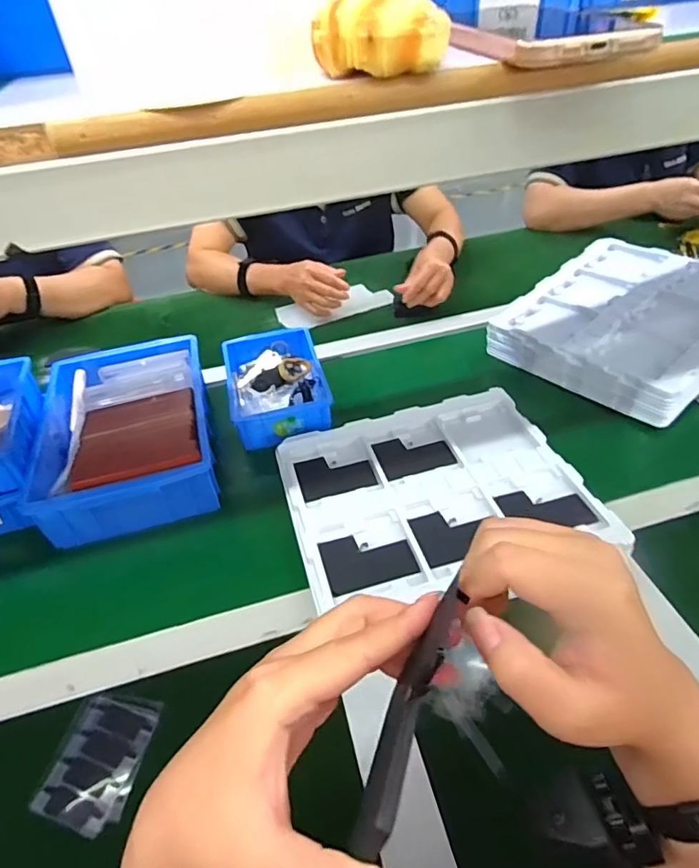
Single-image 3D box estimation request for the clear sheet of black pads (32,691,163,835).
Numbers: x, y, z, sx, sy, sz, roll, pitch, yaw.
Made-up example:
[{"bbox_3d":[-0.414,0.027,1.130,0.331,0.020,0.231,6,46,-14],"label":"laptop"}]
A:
[{"bbox_3d":[-0.208,0.270,0.436,0.073,0.008,0.098,4,44,10],"label":"clear sheet of black pads"}]

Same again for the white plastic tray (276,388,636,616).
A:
[{"bbox_3d":[0.091,0.057,0.606,0.316,0.018,0.260,-14,43,-9],"label":"white plastic tray"}]

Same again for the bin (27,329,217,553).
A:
[{"bbox_3d":[-0.292,-0.013,0.693,0.203,0.070,0.305,-14,44,-10],"label":"bin"}]

